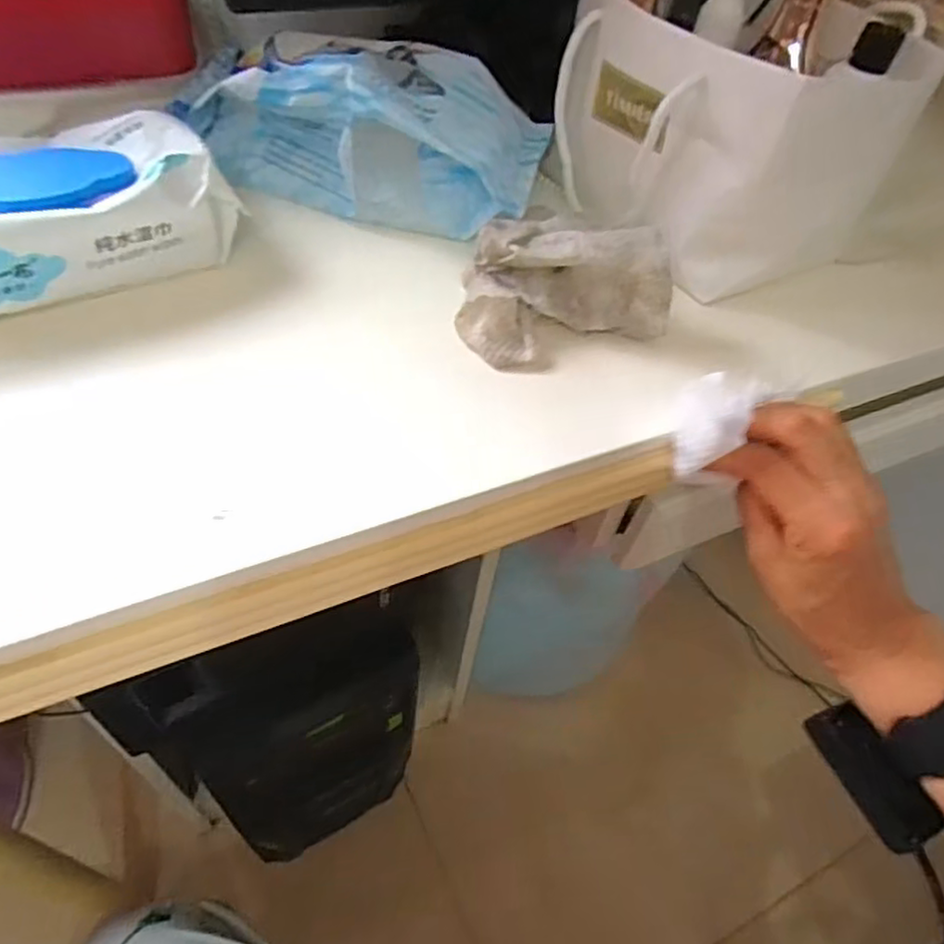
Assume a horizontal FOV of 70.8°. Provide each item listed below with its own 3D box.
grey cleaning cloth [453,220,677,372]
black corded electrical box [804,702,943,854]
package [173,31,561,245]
[{"bbox_3d":[0.042,-0.104,0.367,0.106,0.052,0.091,-20,57,-20],"label":"grey cleaning cloth"},{"bbox_3d":[0.206,0.155,0.343,0.015,0.034,0.067,-17,56,-18],"label":"black corded electrical box"},{"bbox_3d":[-0.069,-0.225,0.425,0.225,0.078,0.097,11,52,3],"label":"package"}]

